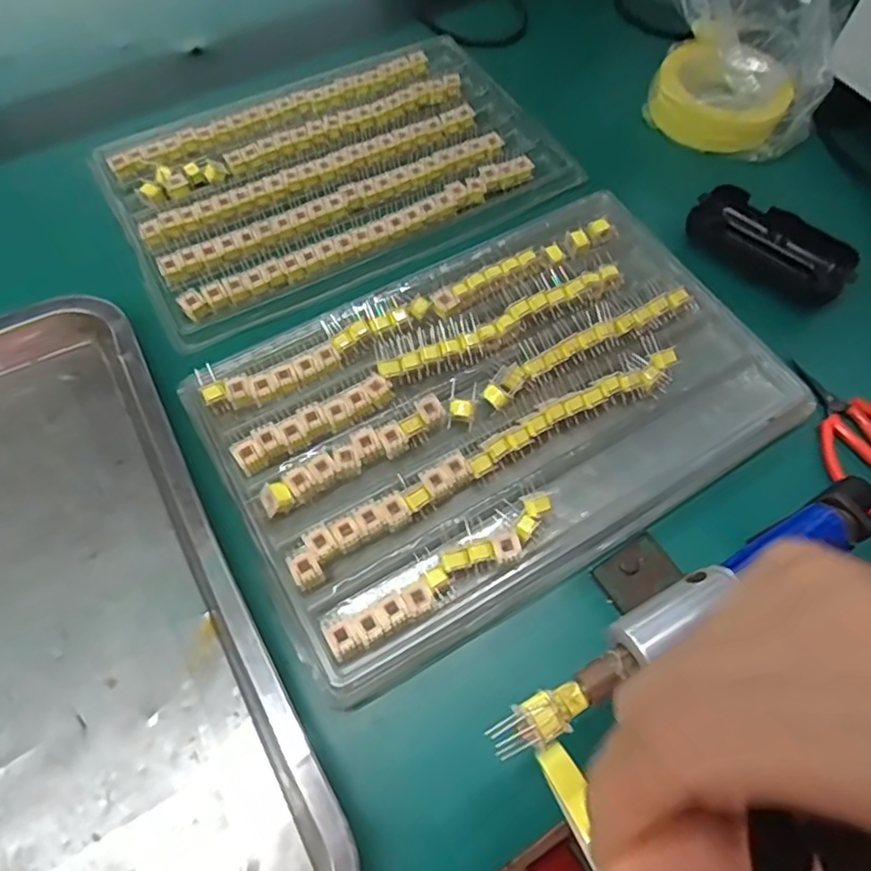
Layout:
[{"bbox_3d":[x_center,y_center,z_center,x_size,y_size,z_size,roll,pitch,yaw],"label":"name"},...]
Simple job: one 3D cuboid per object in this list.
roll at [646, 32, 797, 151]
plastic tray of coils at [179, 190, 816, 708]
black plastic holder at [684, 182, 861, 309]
[{"bbox_3d":[0.236,-0.286,0.496,0.104,0.045,0.104,1,63,-2],"label":"roll"},{"bbox_3d":[0.037,-0.027,0.352,0.317,0.021,0.209,-28,67,-15],"label":"plastic tray of coils"},{"bbox_3d":[0.237,-0.135,0.428,0.051,0.031,0.111,-39,71,-19],"label":"black plastic holder"}]

